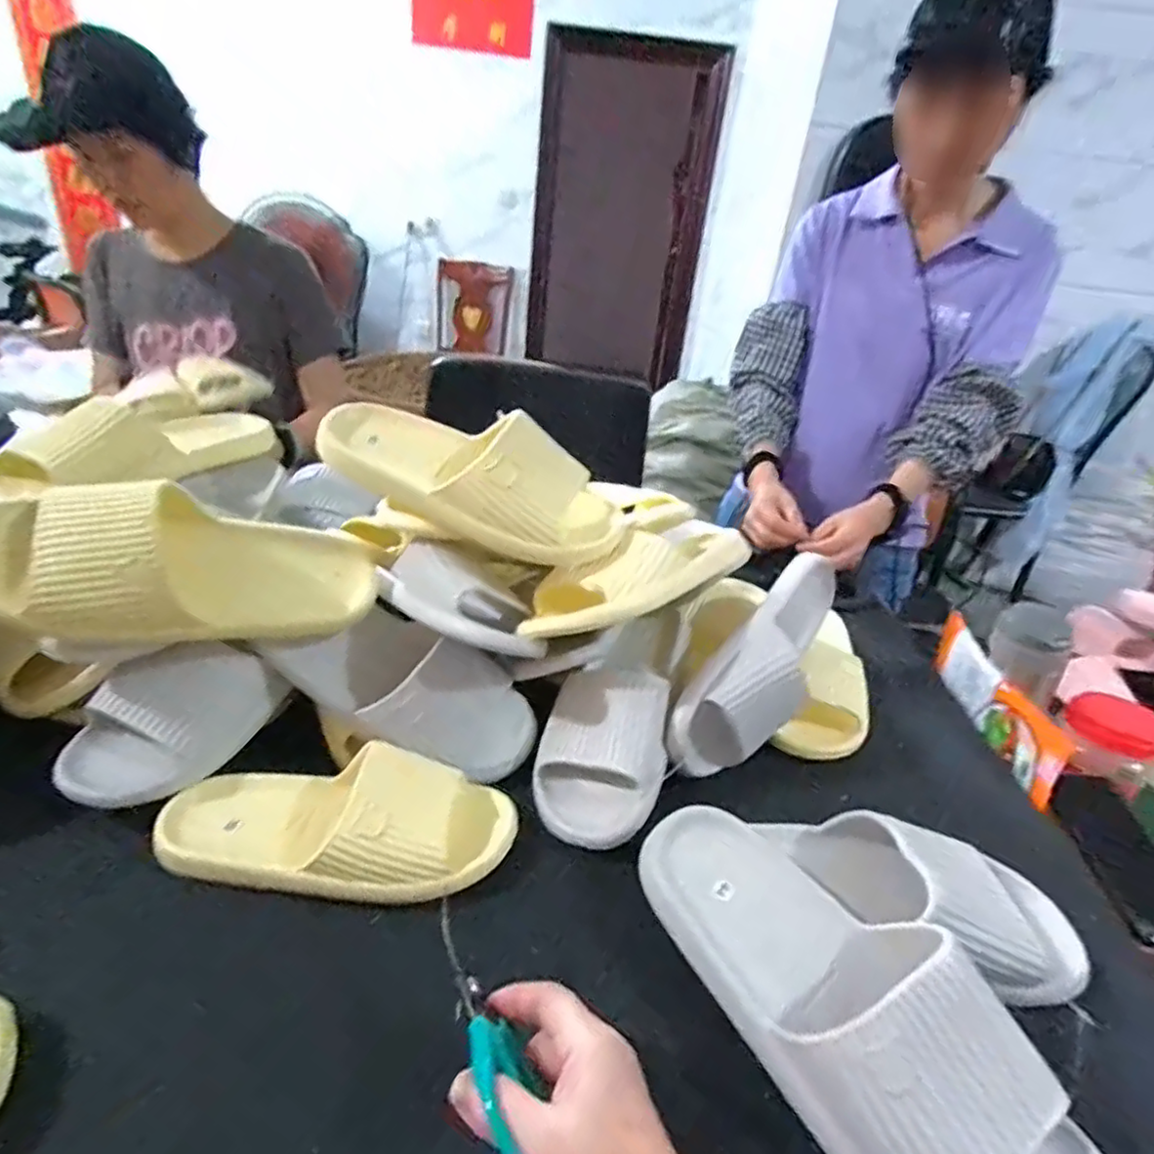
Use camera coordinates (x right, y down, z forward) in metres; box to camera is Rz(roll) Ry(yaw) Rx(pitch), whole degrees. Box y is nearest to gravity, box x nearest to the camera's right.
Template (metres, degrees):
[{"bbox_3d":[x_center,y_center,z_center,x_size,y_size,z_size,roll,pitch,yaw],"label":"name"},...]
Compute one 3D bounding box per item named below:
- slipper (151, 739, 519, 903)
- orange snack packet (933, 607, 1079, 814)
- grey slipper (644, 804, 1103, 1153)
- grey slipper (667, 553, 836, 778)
[{"bbox_3d":[-0.169,0.165,0.461,0.242,0.061,0.099,9,29,4],"label":"slipper"},{"bbox_3d":[0.447,0.131,0.705,0.016,0.070,0.240,6,28,-1],"label":"orange snack packet"},{"bbox_3d":[0.151,0.239,0.366,0.113,0.073,0.279,-19,38,-39],"label":"grey slipper"},{"bbox_3d":[0.177,0.085,0.592,0.071,0.089,0.264,26,56,32],"label":"grey slipper"}]

